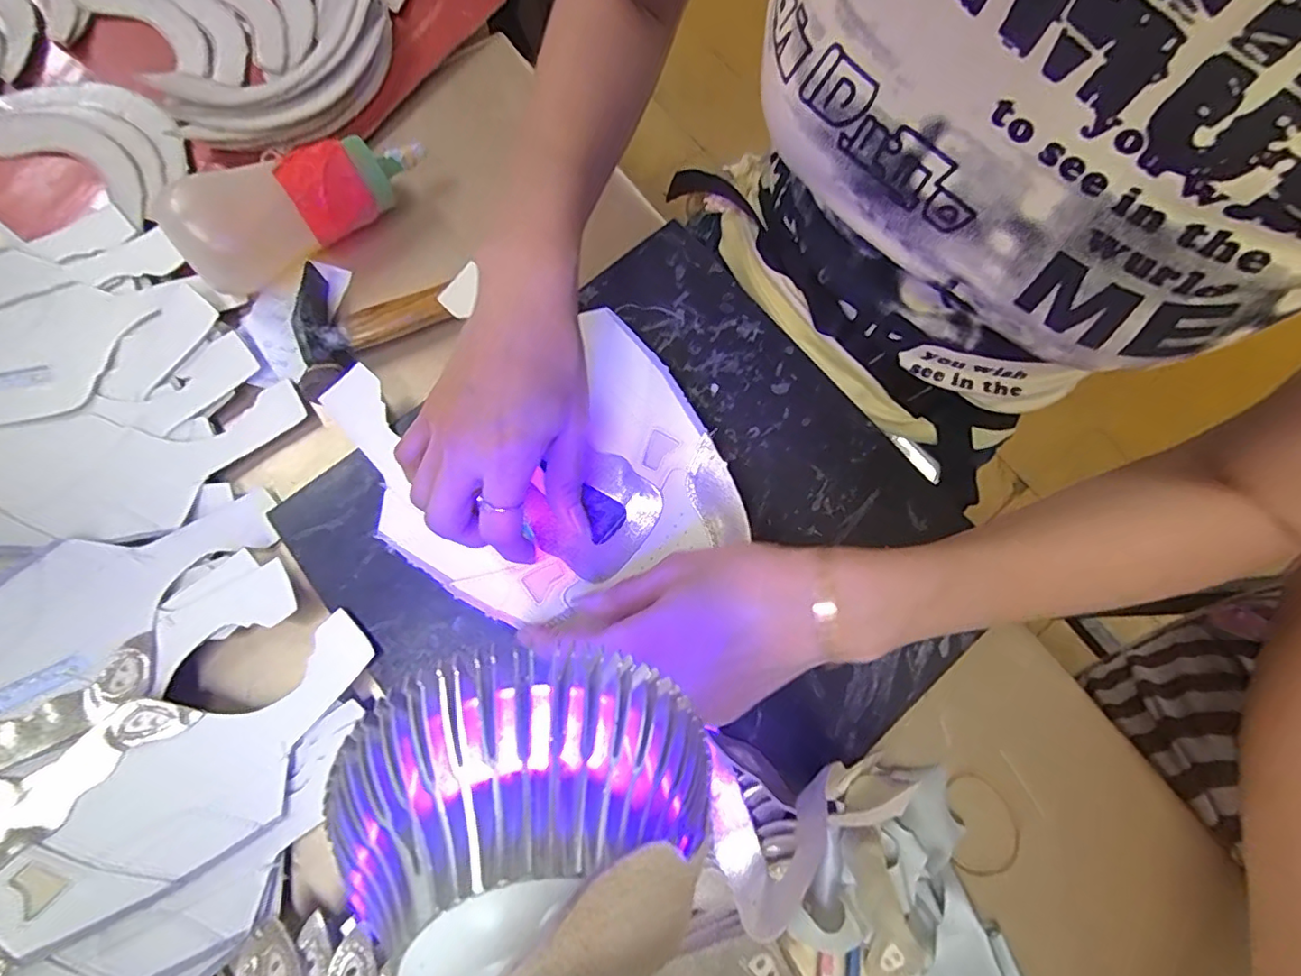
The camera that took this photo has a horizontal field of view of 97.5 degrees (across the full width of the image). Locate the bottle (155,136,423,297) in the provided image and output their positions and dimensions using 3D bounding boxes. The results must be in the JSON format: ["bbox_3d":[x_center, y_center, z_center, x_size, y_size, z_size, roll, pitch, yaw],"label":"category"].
[{"bbox_3d":[-0.220,-0.183,0.359,0.151,0.052,0.046,-35,78,-9],"label":"bottle"}]

